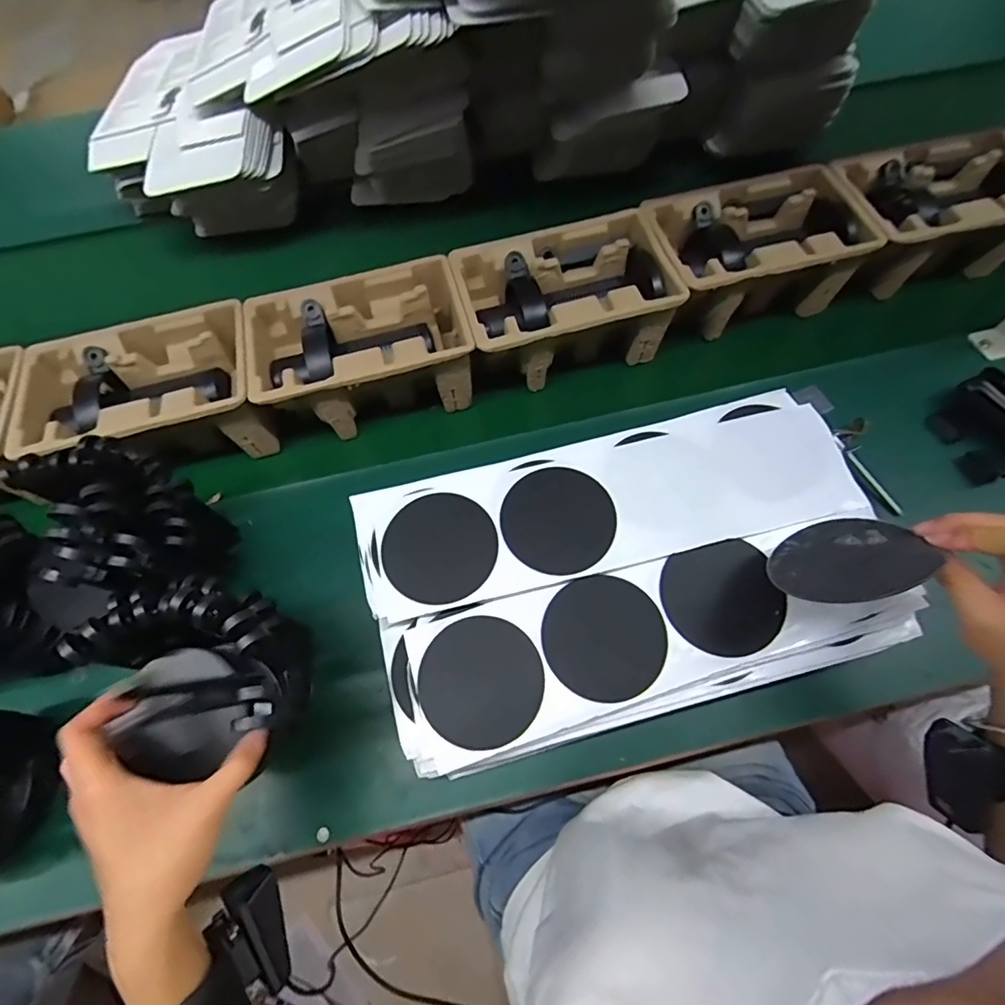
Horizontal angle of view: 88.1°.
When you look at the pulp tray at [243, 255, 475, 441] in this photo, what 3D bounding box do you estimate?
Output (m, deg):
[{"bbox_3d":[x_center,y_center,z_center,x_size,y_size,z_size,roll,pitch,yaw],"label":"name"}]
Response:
[{"bbox_3d":[-0.151,-0.163,0.574,0.227,0.090,0.142,-15,63,-5],"label":"pulp tray"}]

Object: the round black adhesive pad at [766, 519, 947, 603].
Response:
[{"bbox_3d":[0.223,0.035,0.338,0.088,0.007,0.089,-12,20,34],"label":"round black adhesive pad"}]

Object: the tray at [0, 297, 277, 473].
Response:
[{"bbox_3d":[-0.366,-0.109,0.558,0.230,0.090,0.147,-14,63,-5],"label":"tray"}]

